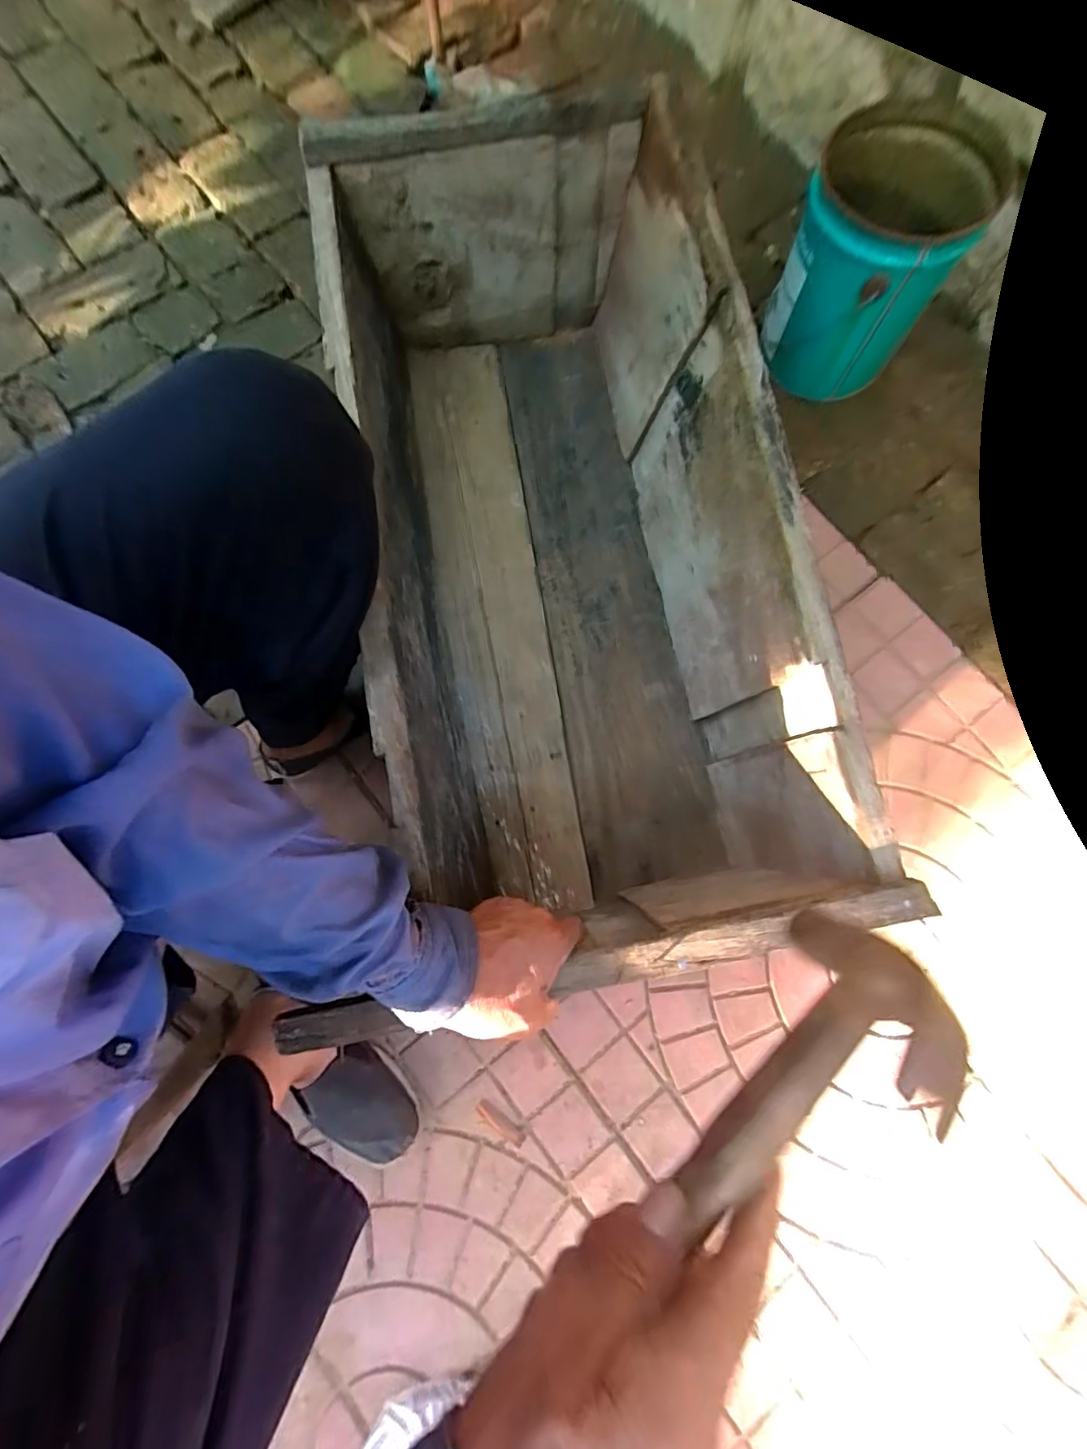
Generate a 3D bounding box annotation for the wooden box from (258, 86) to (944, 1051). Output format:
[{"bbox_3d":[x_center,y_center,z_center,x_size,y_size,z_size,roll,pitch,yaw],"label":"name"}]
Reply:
[{"bbox_3d":[0.023,-0.253,0.649,0.415,0.300,0.933,-8,75,-1],"label":"wooden box"}]

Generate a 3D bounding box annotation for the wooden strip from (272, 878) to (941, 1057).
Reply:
[{"bbox_3d":[0.052,0.182,0.400,0.493,0.024,0.030,-11,75,-3],"label":"wooden strip"}]

